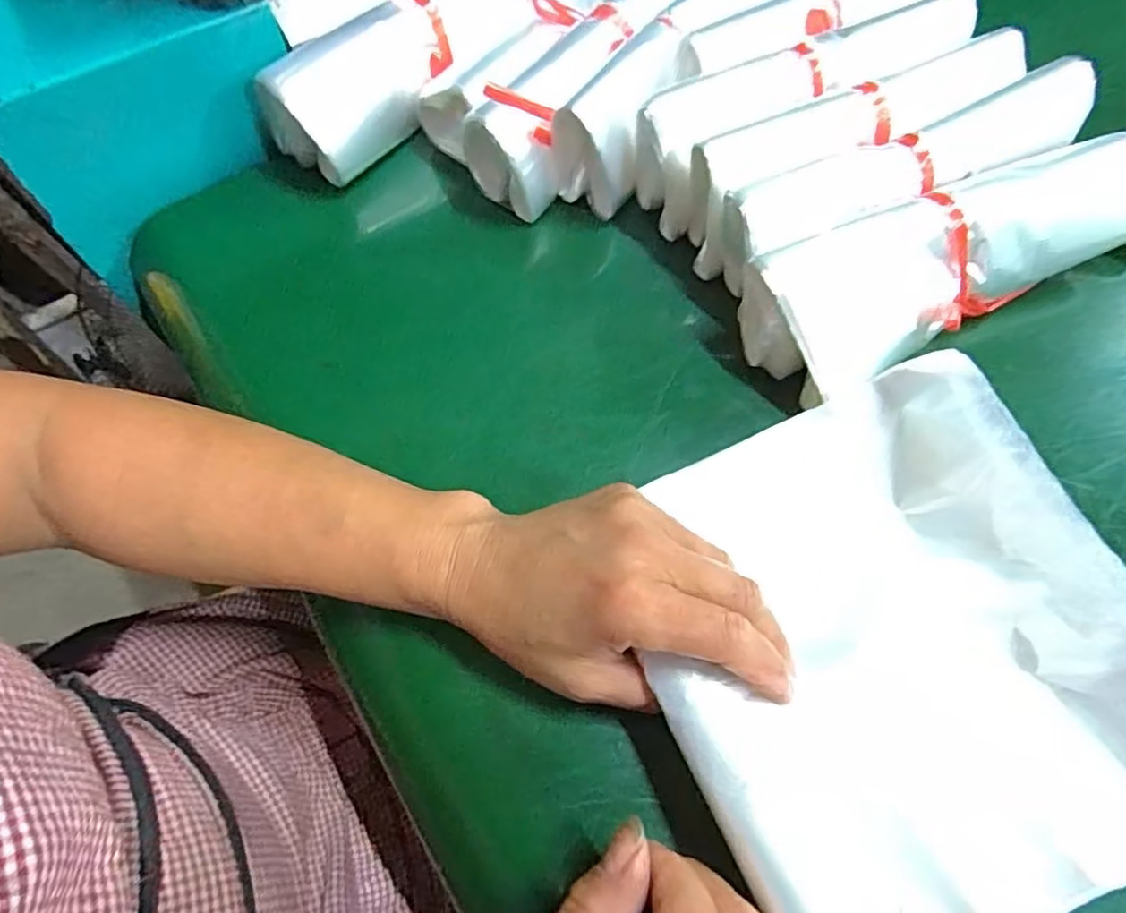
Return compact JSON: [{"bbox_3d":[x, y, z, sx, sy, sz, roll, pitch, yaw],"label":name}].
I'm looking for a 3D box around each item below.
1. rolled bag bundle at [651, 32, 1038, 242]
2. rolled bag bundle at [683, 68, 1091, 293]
[{"bbox_3d":[0.162,-0.172,0.367,0.216,0.068,0.044,-25,66,-7],"label":"rolled bag bundle"},{"bbox_3d":[0.181,-0.143,0.354,0.214,0.069,0.052,-21,65,-6],"label":"rolled bag bundle"}]

